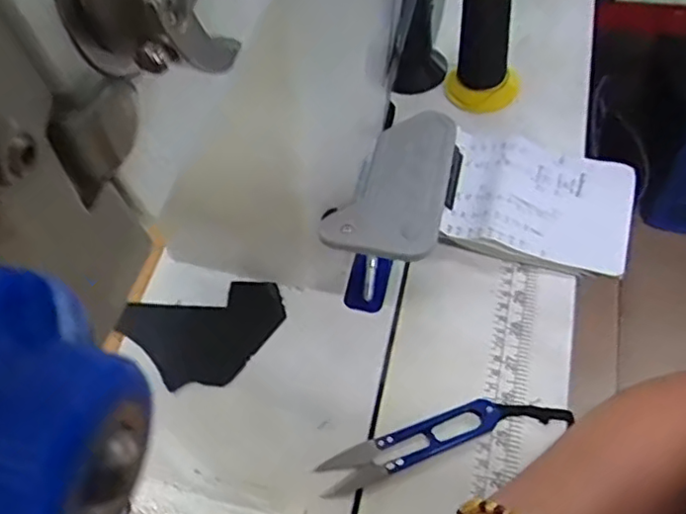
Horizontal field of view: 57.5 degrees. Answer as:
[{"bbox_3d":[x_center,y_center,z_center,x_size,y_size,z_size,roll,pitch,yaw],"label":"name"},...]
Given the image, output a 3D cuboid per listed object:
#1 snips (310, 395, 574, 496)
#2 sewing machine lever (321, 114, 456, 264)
[{"bbox_3d":[0.063,0.112,0.395,0.157,0.021,0.030,-17,57,-3],"label":"snips"},{"bbox_3d":[0.033,-0.049,0.391,0.066,0.015,0.107,13,58,7],"label":"sewing machine lever"}]

